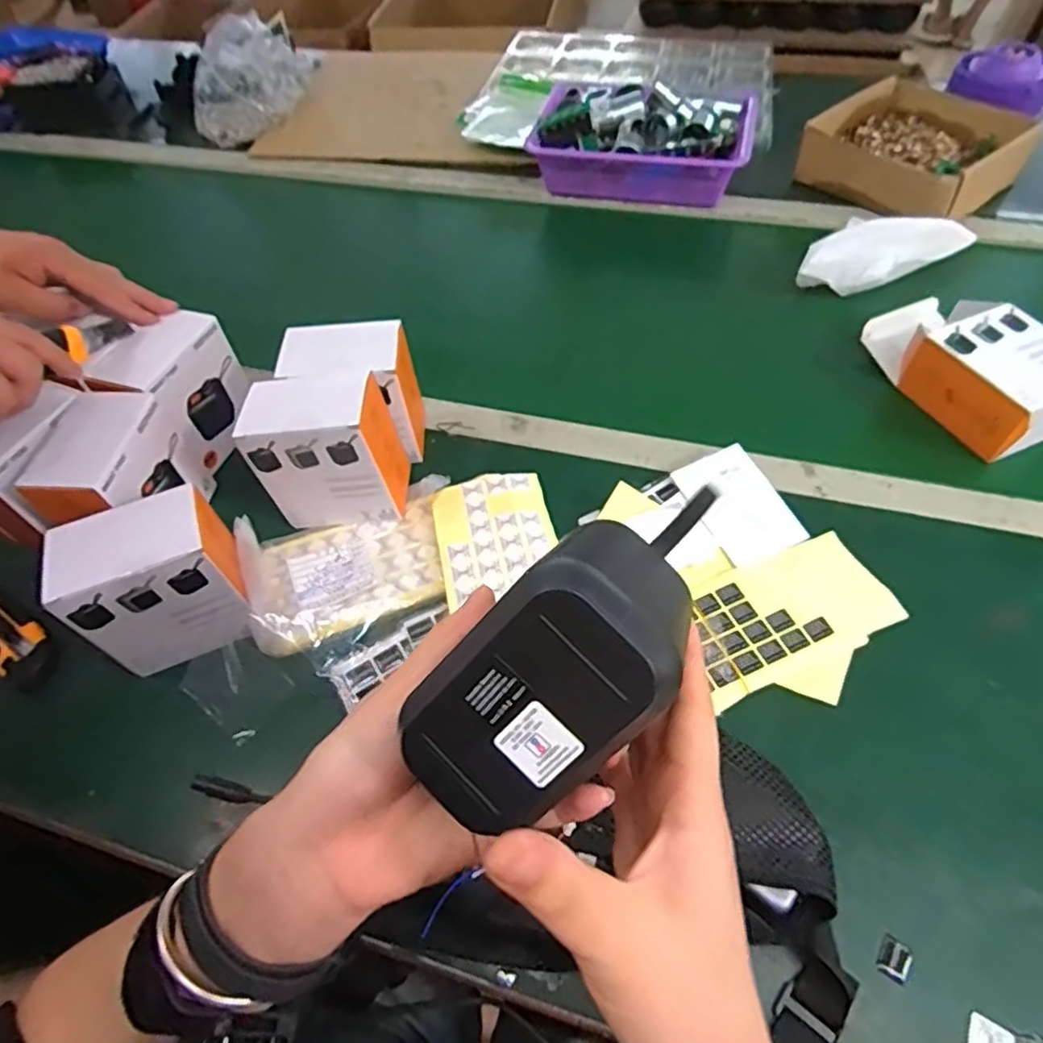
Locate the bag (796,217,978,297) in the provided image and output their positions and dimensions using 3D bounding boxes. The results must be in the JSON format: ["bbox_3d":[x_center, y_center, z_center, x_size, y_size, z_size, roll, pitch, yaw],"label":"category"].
[{"bbox_3d":[0.399,-0.293,0.703,0.176,0.065,0.064,-22,55,-11],"label":"bag"}]

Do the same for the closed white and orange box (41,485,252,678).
[{"bbox_3d":[-0.254,0.044,0.455,0.104,0.110,0.065,-16,54,-7],"label":"closed white and orange box"}]

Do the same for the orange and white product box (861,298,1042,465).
[{"bbox_3d":[0.413,-0.149,0.588,0.105,0.060,0.177,-22,55,-12],"label":"orange and white product box"}]

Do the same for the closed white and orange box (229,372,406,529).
[{"bbox_3d":[-0.155,-0.057,0.516,0.104,0.113,0.065,4,54,7],"label":"closed white and orange box"}]

